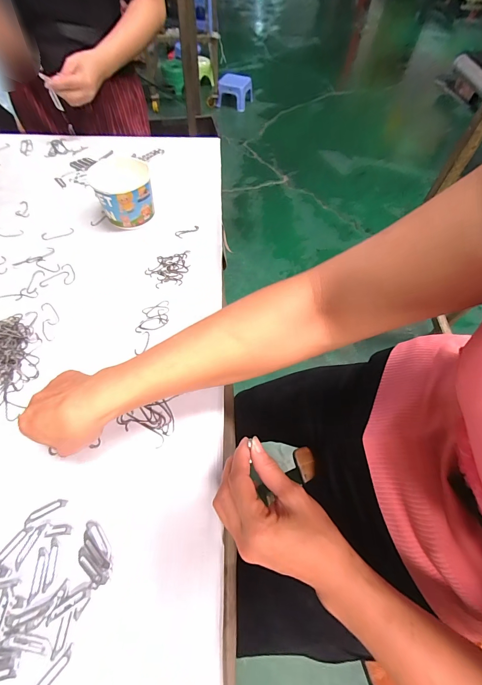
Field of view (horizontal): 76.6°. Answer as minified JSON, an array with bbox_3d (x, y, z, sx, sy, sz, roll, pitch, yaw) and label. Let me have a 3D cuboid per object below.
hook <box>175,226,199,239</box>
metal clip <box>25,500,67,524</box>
[{"bbox_3d":[-0.091,-0.189,0.513,0.041,0.004,0.018,-36,67,-22],"label":"hook"},{"bbox_3d":[-0.190,0.163,0.297,0.037,0.004,0.009,-22,62,-16],"label":"metal clip"}]

